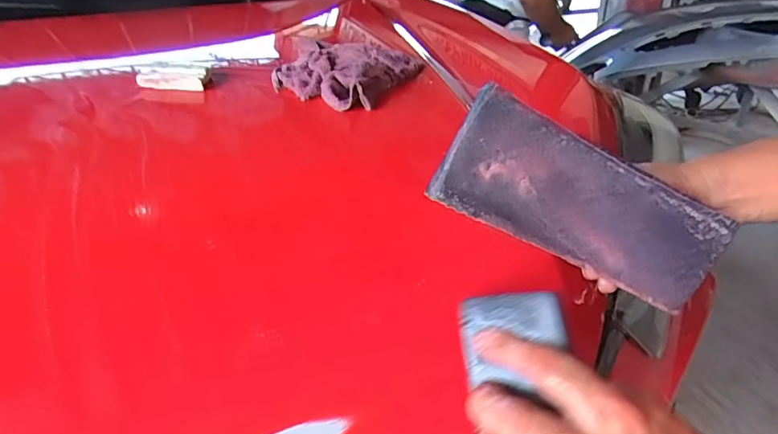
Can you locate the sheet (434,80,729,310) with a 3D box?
[{"bbox_3d":[0.143,-0.005,0.348,0.221,0.083,0.007,25,13,-12],"label":"sheet"}]

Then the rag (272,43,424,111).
[{"bbox_3d":[-0.053,-0.177,0.575,0.131,0.042,0.163,14,34,24],"label":"rag"}]

